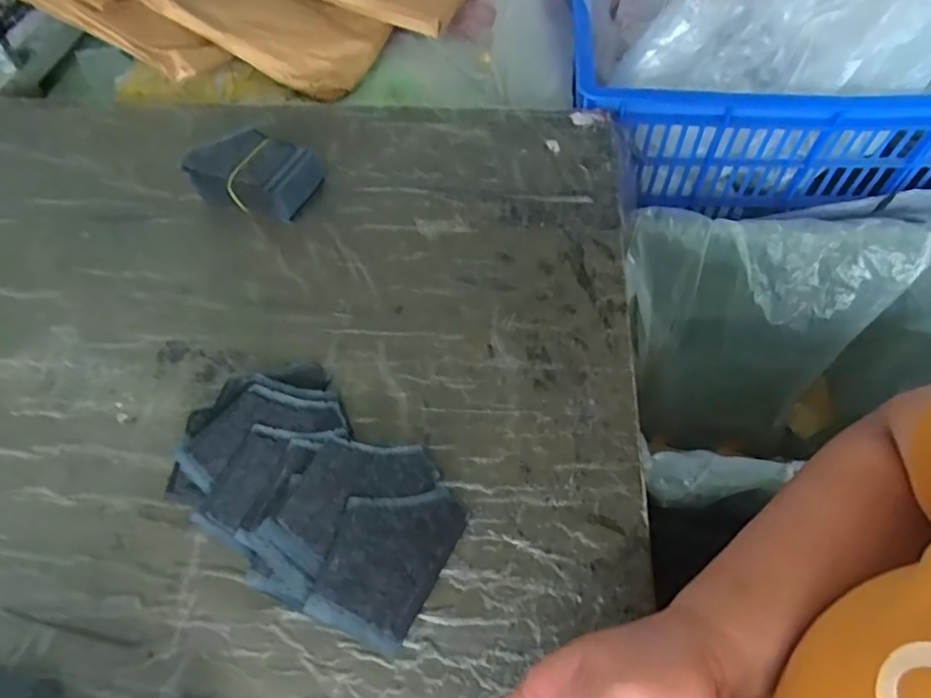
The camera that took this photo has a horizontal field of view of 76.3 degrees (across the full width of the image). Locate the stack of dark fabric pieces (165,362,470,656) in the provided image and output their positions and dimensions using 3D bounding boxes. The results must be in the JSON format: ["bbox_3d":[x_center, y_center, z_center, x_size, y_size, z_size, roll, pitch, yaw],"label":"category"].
[{"bbox_3d":[-0.108,0.095,0.416,0.221,0.021,0.130,34,64,22],"label":"stack of dark fabric pieces"}]

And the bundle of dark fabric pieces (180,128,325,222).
[{"bbox_3d":[-0.203,-0.169,0.576,0.115,0.047,0.071,12,58,10],"label":"bundle of dark fabric pieces"}]

